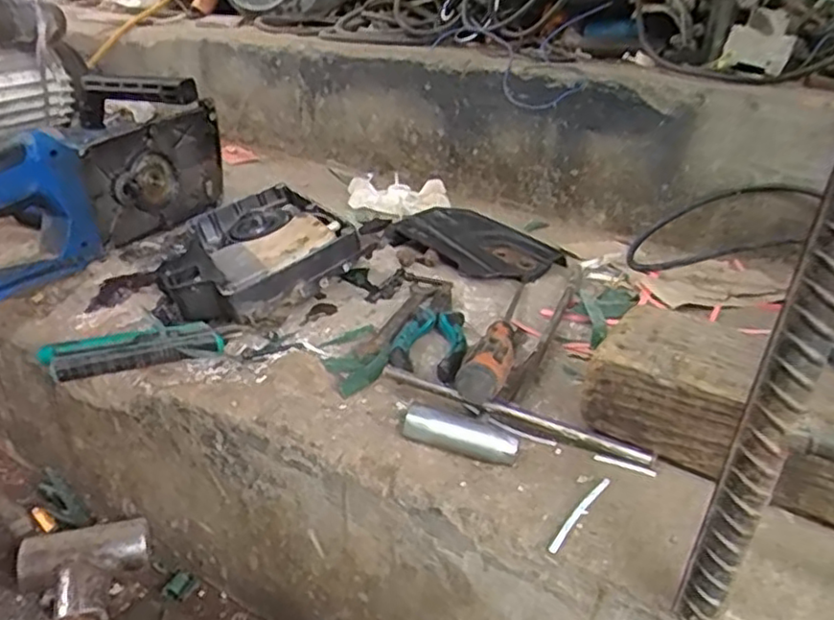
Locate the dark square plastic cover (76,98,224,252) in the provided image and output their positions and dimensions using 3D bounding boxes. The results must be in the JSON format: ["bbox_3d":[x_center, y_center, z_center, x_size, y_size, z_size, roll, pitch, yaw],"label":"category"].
[{"bbox_3d":[-0.281,-0.146,0.749,0.032,0.120,0.191,13,27,20],"label":"dark square plastic cover"}]

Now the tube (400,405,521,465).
[{"bbox_3d":[0.025,0.074,0.418,0.075,0.025,0.020,11,26,16],"label":"tube"}]

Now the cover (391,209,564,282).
[{"bbox_3d":[0.060,-0.070,0.699,0.154,0.026,0.096,22,31,34],"label":"cover"}]

